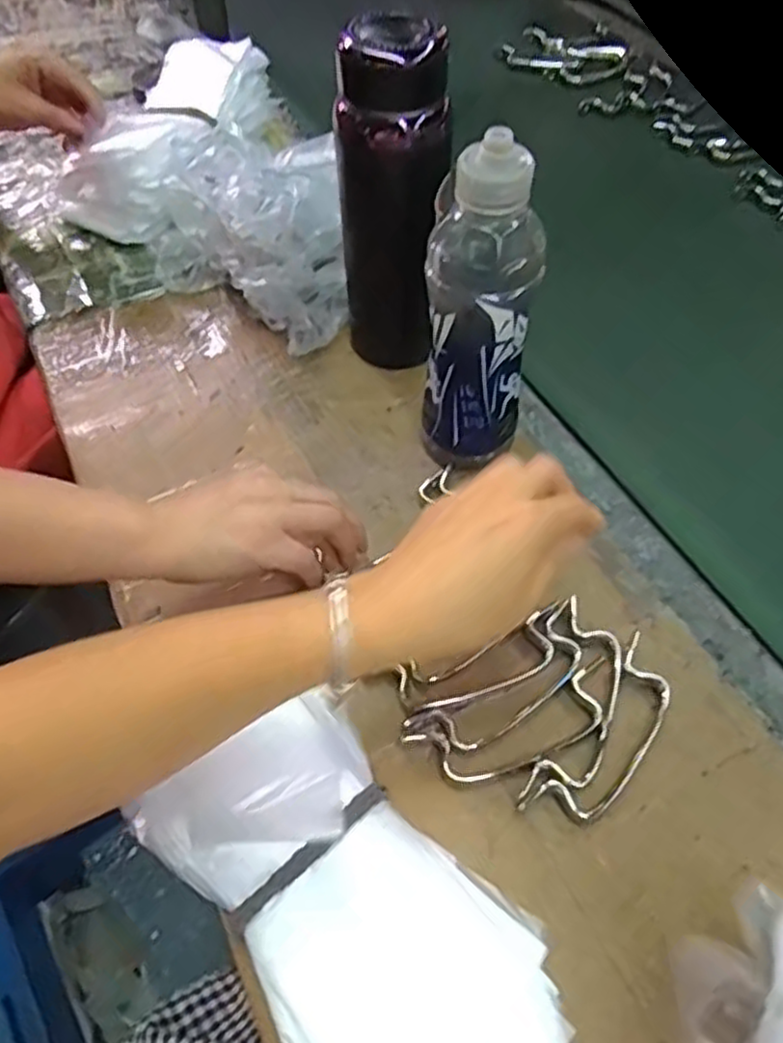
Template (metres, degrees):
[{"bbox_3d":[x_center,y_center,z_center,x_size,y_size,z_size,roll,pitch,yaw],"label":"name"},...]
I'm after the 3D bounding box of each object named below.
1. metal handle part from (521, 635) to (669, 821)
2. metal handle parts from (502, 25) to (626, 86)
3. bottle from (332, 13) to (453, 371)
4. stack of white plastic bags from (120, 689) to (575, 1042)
[{"bbox_3d":[0.126,0.123,0.416,0.040,0.009,0.127,34,61,21],"label":"metal handle part"},{"bbox_3d":[0.223,-0.603,0.935,0.143,0.013,0.140,0,53,0],"label":"metal handle parts"},{"bbox_3d":[0.001,-0.216,0.525,0.075,0.234,0.060,-2,55,-2],"label":"bottle"},{"bbox_3d":[-0.017,0.195,0.358,0.123,0.025,0.224,-34,62,-22],"label":"stack of white plastic bags"}]

